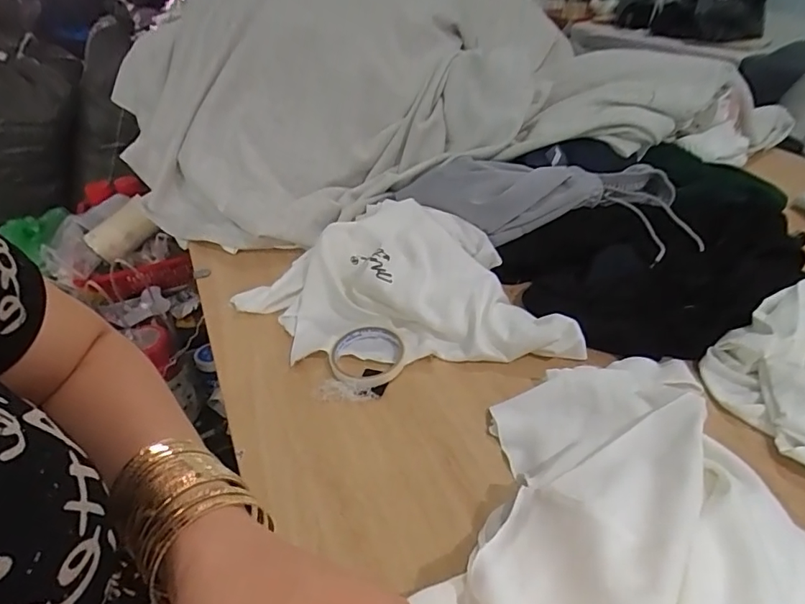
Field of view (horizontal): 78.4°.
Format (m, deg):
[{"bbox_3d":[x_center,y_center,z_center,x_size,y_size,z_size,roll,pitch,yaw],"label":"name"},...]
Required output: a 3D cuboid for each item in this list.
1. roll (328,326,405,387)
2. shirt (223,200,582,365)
[{"bbox_3d":[-0.042,0.063,0.572,0.087,0.012,0.091,-1,38,1],"label":"roll"},{"bbox_3d":[-0.002,-0.040,0.648,0.428,0.077,0.264,4,38,7],"label":"shirt"}]

